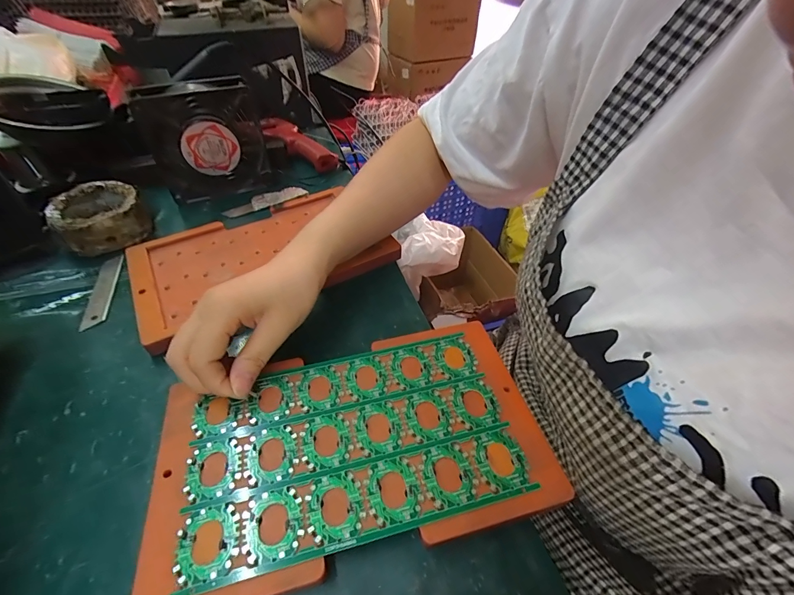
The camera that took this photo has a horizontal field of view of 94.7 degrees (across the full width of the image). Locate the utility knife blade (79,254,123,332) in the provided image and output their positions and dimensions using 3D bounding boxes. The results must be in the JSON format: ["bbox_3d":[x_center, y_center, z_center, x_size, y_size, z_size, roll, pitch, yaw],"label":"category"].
[{"bbox_3d":[-0.278,-0.008,0.346,0.018,0.006,0.098,-6,44,-18],"label":"utility knife blade"}]

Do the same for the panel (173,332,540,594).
[{"bbox_3d":[-0.029,0.090,0.238,0.199,0.004,0.119,-11,47,-11],"label":"panel"}]

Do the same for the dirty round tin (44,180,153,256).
[{"bbox_3d":[-0.322,-0.090,0.396,0.077,0.040,0.085,-33,55,-29],"label":"dirty round tin"}]

